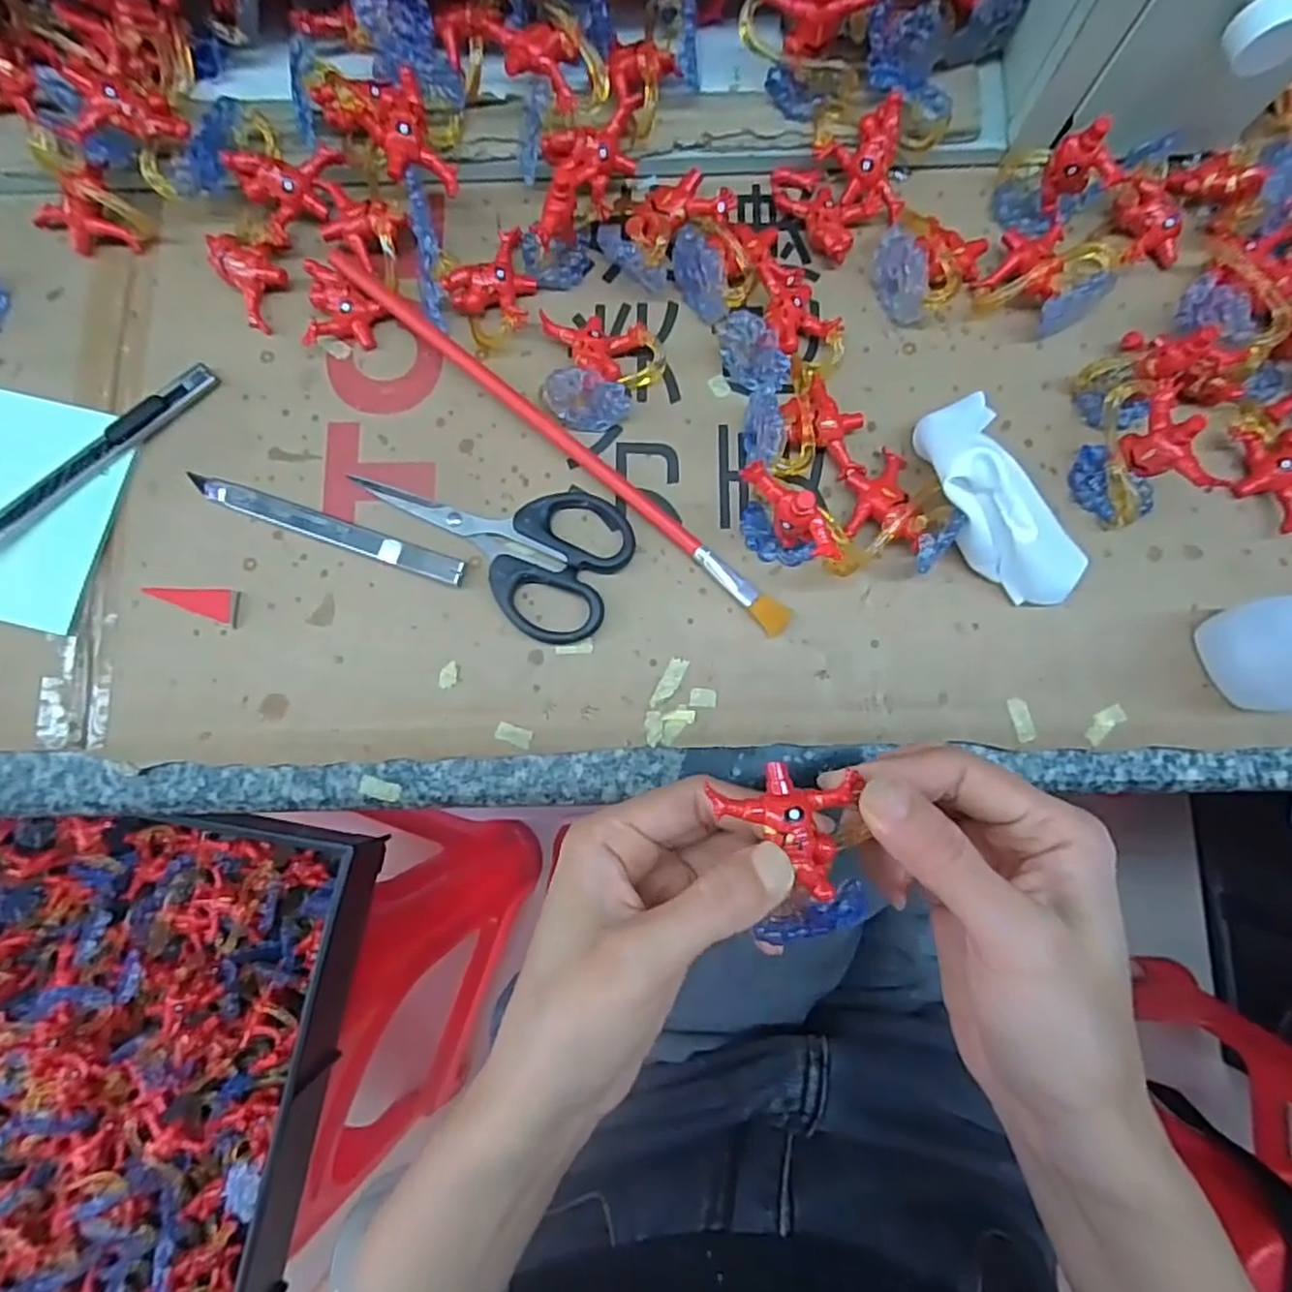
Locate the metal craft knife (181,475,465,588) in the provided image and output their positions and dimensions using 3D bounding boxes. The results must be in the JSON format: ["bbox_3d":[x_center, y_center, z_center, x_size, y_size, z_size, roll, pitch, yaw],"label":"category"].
[{"bbox_3d":[-0.139,-0.051,0.296,0.129,0.009,0.012,20,83,3],"label":"metal craft knife"}]

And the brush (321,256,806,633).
[{"bbox_3d":[-0.041,-0.090,0.301,0.260,0.008,0.013,39,84,5],"label":"brush"}]

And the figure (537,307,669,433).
[{"bbox_3d":[-0.019,-0.125,0.298,0.052,0.030,0.053,0,82,1],"label":"figure"}]

